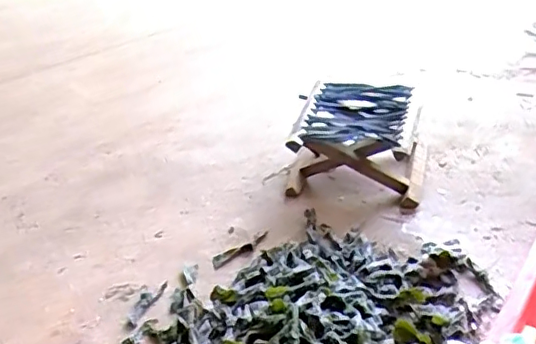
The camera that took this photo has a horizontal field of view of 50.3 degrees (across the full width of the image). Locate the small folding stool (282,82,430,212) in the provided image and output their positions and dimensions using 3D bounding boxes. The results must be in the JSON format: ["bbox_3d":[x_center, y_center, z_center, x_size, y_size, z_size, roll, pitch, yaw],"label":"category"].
[{"bbox_3d":[0.176,-0.058,1.127,0.261,0.141,0.242,2,35,12],"label":"small folding stool"}]

